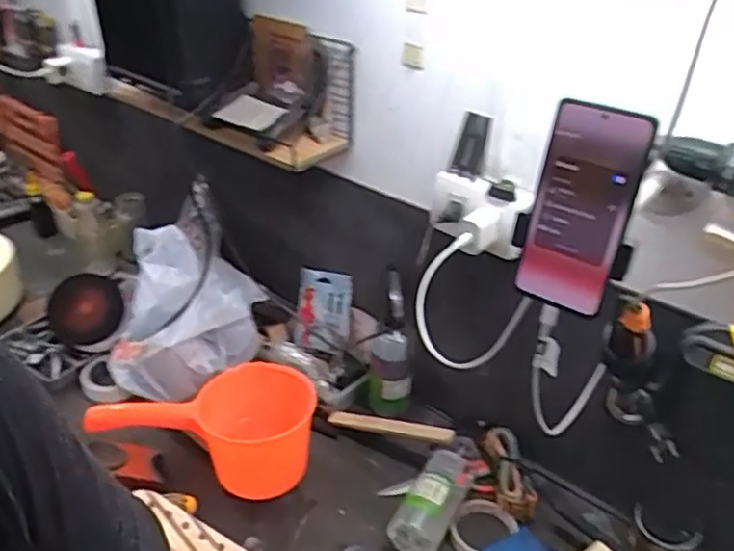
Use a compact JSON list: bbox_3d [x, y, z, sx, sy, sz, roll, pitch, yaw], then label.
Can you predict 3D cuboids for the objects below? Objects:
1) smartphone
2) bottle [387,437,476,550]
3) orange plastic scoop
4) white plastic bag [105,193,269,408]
[{"bbox_3d":[0.163,-0.047,0.509,0.073,0.161,0.014,26,29,33],"label":"smartphone"},{"bbox_3d":[0.094,0.280,0.861,0.060,0.063,0.174,19,36,23],"label":"bottle"},{"bbox_3d":[-0.205,0.212,0.907,0.266,0.125,0.128,1,32,-3],"label":"orange plastic scoop"},{"bbox_3d":[-0.287,0.032,1.053,0.227,0.193,0.246,-4,33,-10],"label":"white plastic bag"}]

